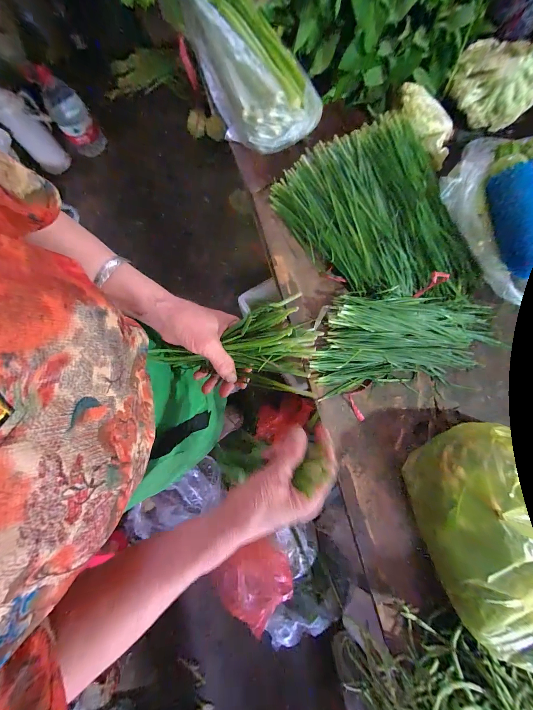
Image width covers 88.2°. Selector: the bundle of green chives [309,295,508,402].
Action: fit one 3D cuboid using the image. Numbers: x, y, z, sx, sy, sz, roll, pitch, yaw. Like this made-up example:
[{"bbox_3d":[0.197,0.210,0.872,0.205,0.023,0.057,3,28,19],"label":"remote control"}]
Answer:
[{"bbox_3d":[0.247,-0.030,0.491,0.335,0.027,0.157,-8,97,-8],"label":"bundle of green chives"}]

